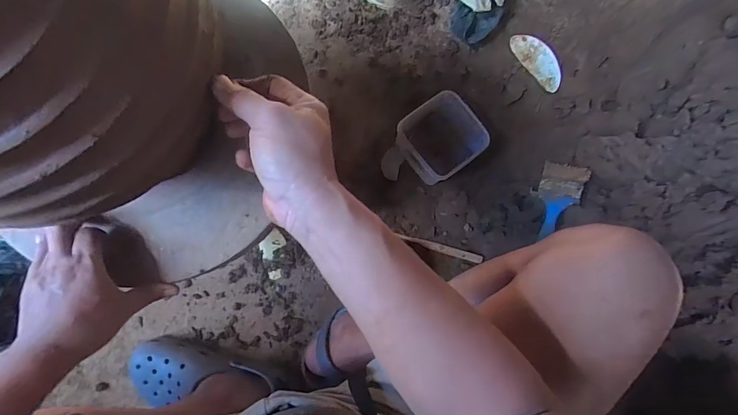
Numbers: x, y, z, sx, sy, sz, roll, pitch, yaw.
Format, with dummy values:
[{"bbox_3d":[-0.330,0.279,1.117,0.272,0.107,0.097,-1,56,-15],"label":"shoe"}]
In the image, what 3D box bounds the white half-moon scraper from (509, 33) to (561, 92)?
[{"bbox_3d":[0.359,-0.312,0.811,0.070,0.011,0.138,-42,88,-7],"label":"white half-moon scraper"}]

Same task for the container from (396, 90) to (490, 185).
[{"bbox_3d":[0.131,-0.126,0.735,0.136,0.080,0.136,-38,88,-7],"label":"container"}]

